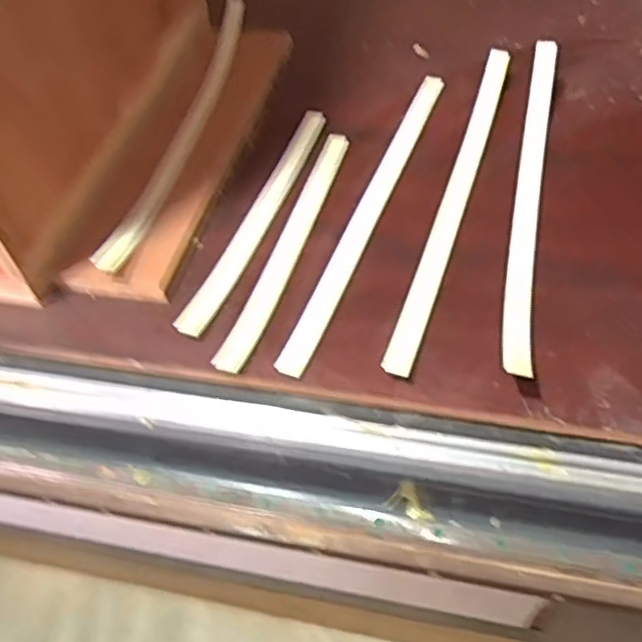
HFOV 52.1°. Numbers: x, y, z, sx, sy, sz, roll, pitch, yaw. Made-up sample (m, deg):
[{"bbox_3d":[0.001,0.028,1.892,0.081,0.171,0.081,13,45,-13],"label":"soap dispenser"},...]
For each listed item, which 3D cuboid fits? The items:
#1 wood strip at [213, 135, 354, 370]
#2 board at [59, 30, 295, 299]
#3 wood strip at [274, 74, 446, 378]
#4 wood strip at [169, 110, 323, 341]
[{"bbox_3d":[-0.035,-0.096,0.752,0.034,0.013,0.385,12,52,12],"label":"wood strip"},{"bbox_3d":[-0.168,-0.242,0.863,0.131,0.026,0.516,9,52,10],"label":"board"},{"bbox_3d":[0.068,-0.149,0.784,0.031,0.015,0.529,16,53,15],"label":"wood strip"},{"bbox_3d":[-0.073,-0.135,0.780,0.040,0.011,0.389,13,53,13],"label":"wood strip"}]

